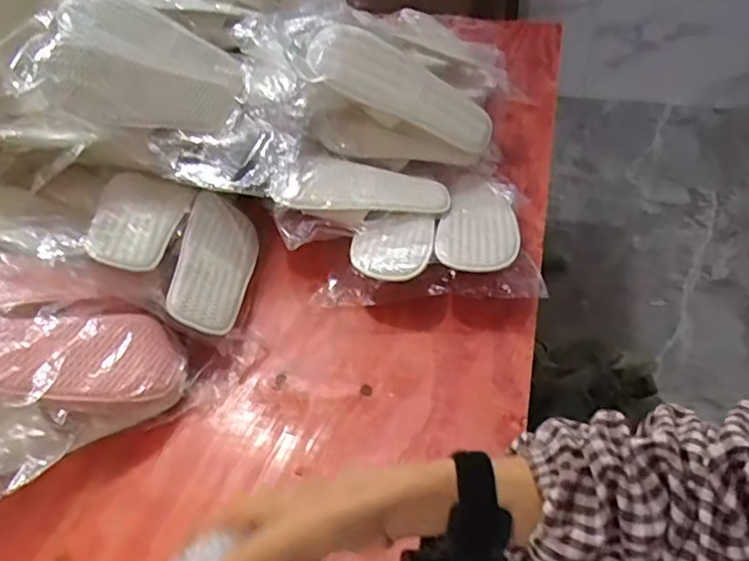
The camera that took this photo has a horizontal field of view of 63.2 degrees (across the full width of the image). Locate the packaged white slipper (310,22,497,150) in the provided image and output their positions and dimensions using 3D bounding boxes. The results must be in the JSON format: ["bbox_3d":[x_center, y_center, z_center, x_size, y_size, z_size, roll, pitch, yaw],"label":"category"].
[{"bbox_3d":[0.039,-0.267,0.847,0.276,0.043,0.113,28,46,-2],"label":"packaged white slipper"}]

